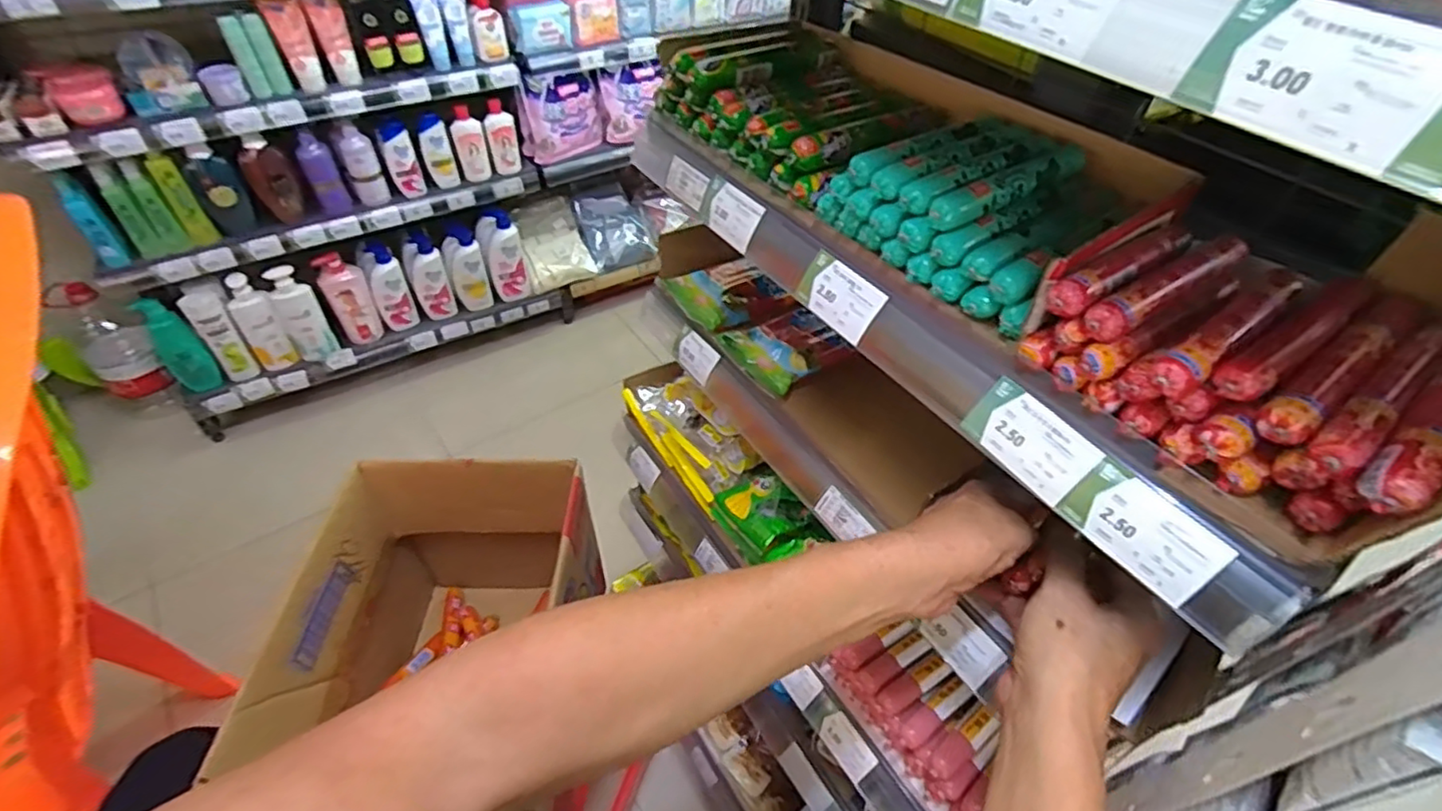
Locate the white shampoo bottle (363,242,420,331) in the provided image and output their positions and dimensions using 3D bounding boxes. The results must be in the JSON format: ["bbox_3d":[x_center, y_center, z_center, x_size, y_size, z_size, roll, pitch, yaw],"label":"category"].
[{"bbox_3d":[-0.744,-0.261,1.447,0.073,0.211,0.079,-21,51,-21],"label":"white shampoo bottle"}]

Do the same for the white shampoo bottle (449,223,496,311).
[{"bbox_3d":[-0.627,-0.344,1.600,0.073,0.197,0.091,-14,49,-16],"label":"white shampoo bottle"}]

